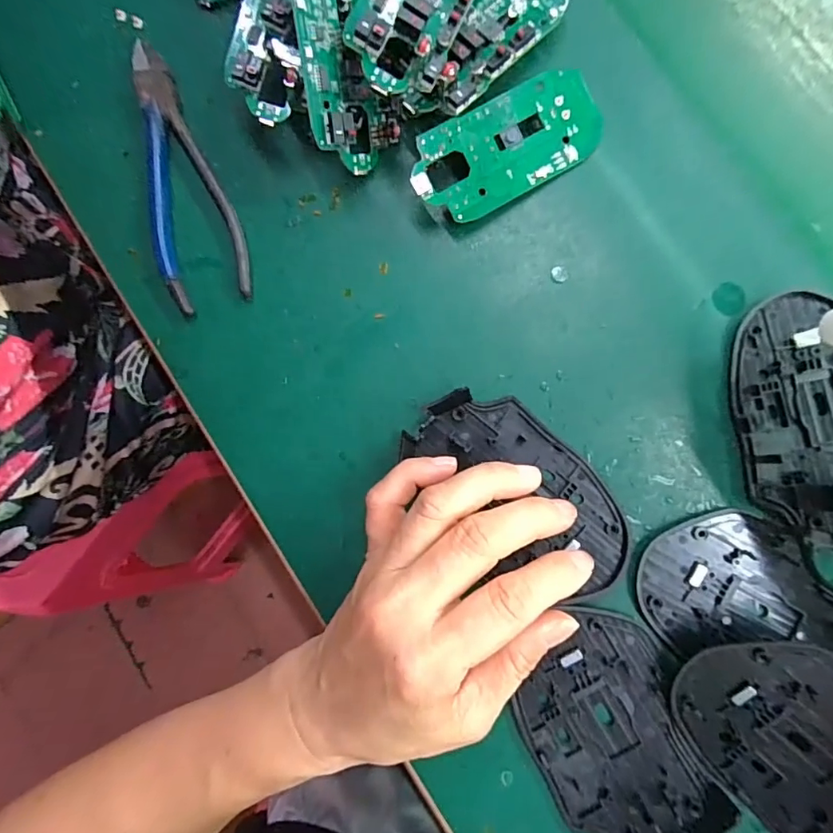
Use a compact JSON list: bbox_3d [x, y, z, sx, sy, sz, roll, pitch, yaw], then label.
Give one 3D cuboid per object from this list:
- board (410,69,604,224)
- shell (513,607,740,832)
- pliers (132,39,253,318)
[{"bbox_3d":[0.044,-0.131,0.239,0.095,0.006,0.045,-28,98,-2],"label":"board"},{"bbox_3d":[0.089,0.148,0.224,0.070,0.010,0.107,-25,84,2],"label":"shell"},{"bbox_3d":[-0.125,-0.130,0.263,0.045,0.011,0.148,-16,85,3],"label":"pliers"}]

